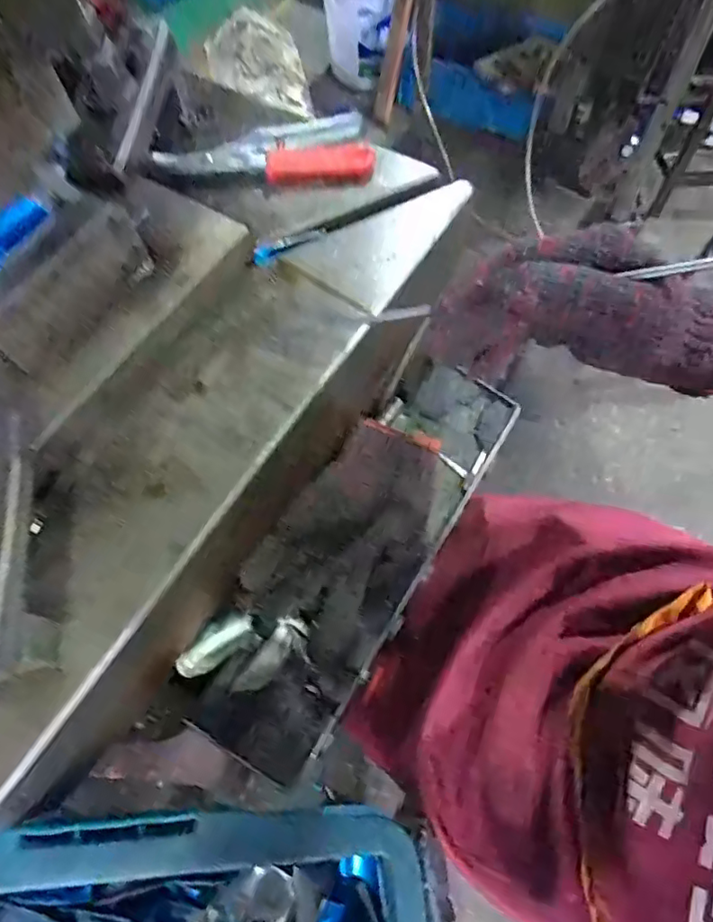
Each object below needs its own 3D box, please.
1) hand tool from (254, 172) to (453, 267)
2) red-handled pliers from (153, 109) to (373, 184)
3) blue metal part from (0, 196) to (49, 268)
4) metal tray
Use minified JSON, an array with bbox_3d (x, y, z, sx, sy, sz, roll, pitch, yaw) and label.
[{"bbox_3d":[-0.002,-0.204,0.460,0.183,0.010,0.020,-30,68,-11],"label":"hand tool"},{"bbox_3d":[-0.075,-0.267,0.474,0.174,0.020,0.062,-3,65,1],"label":"red-handled pliers"},{"bbox_3d":[-0.221,-0.142,0.344,0.022,0.014,0.066,17,67,10],"label":"blue metal part"},{"bbox_3d":[0.001,0.073,0.477,0.121,0.055,0.374,30,70,15],"label":"metal tray"}]

